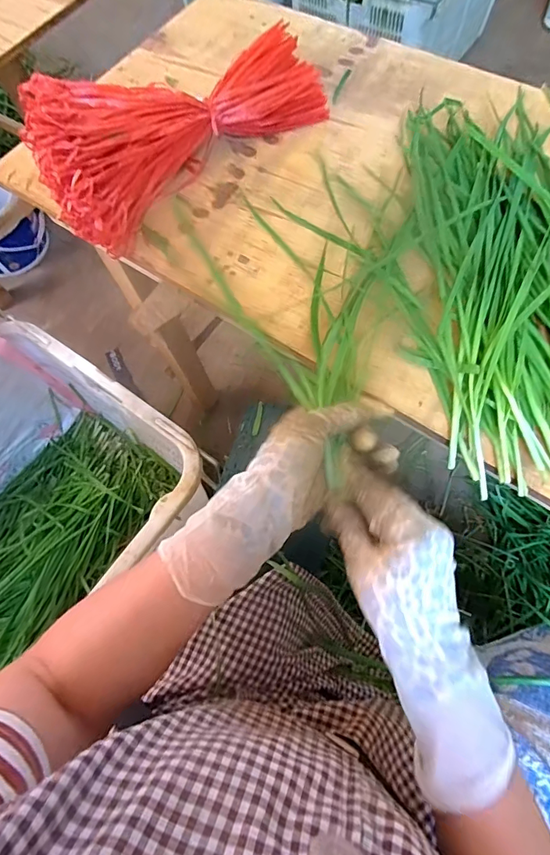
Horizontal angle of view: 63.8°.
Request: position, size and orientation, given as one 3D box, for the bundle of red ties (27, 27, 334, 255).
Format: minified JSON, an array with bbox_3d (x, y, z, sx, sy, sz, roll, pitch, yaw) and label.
[{"bbox_3d":[-0.113,-0.348,0.495,0.330,0.087,0.171,-40,71,-11],"label":"bundle of red ties"}]

